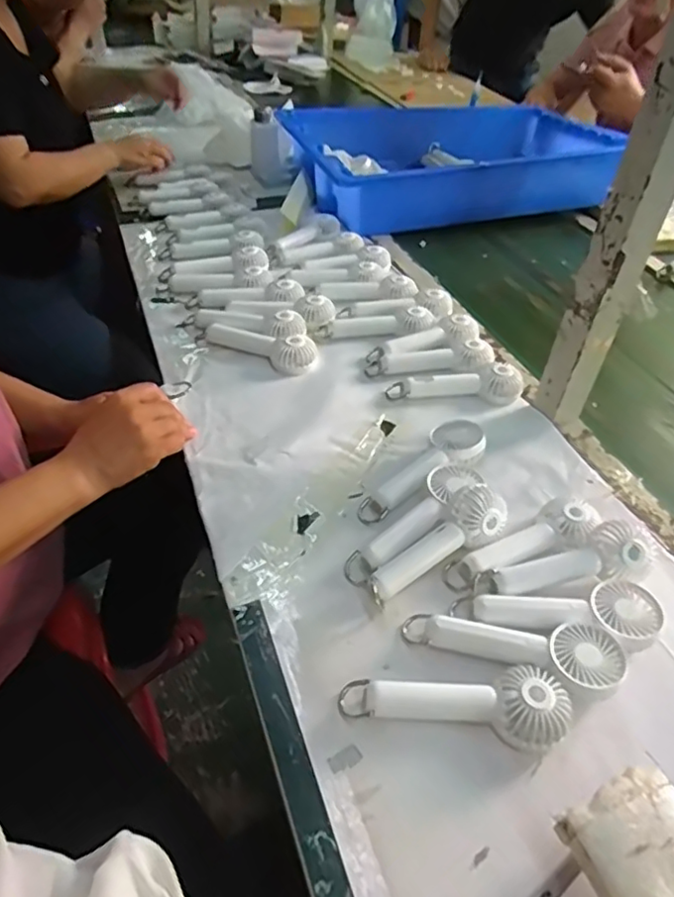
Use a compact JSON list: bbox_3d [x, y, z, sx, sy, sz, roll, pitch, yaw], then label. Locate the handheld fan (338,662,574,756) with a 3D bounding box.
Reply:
[{"bbox_3d":[0.087,0.182,0.445,0.160,0.034,0.052,7,42,2],"label":"handheld fan"}]

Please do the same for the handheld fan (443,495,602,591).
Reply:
[{"bbox_3d":[0.172,0.088,0.550,0.153,0.035,0.049,-20,48,-26],"label":"handheld fan"}]

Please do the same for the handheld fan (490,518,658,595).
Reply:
[{"bbox_3d":[0.209,0.103,0.534,0.152,0.032,0.053,-16,46,-6],"label":"handheld fan"}]

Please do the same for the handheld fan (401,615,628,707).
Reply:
[{"bbox_3d":[0.136,0.158,0.468,0.157,0.031,0.055,8,42,2],"label":"handheld fan"}]

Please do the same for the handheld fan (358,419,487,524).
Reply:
[{"bbox_3d":[0.088,0.021,0.612,0.059,0.035,0.164,34,49,28],"label":"handheld fan"}]

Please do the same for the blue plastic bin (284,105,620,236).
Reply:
[{"bbox_3d":[0.216,-0.604,1.245,0.612,0.105,0.405,-12,45,-19],"label":"blue plastic bin"}]

